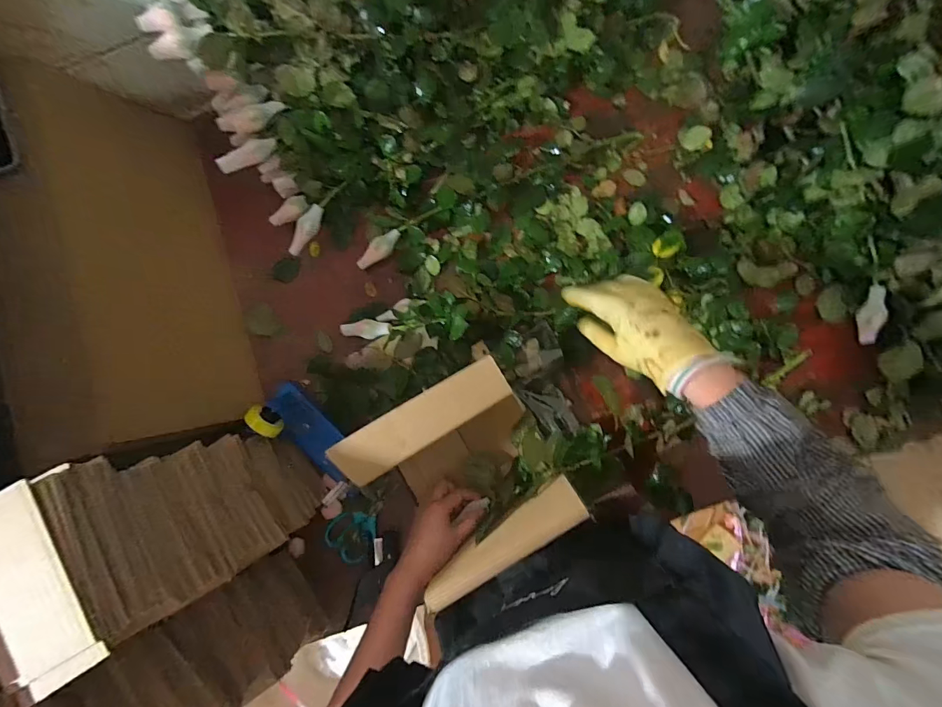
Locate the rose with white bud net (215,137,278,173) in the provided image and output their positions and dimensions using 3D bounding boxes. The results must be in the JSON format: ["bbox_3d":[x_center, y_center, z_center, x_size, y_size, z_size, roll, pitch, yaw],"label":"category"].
[{"bbox_3d":[-0.340,-0.302,0.610,0.089,0.028,0.025,-36,84,-16],"label":"rose with white bud net"}]

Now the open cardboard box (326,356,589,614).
[{"bbox_3d":[-0.006,0.146,0.529,0.212,0.199,0.203,-32,84,1],"label":"open cardboard box"}]

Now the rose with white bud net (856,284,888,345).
[{"bbox_3d":[0.599,-0.058,0.598,0.025,0.023,0.088,0,104,4],"label":"rose with white bud net"}]

